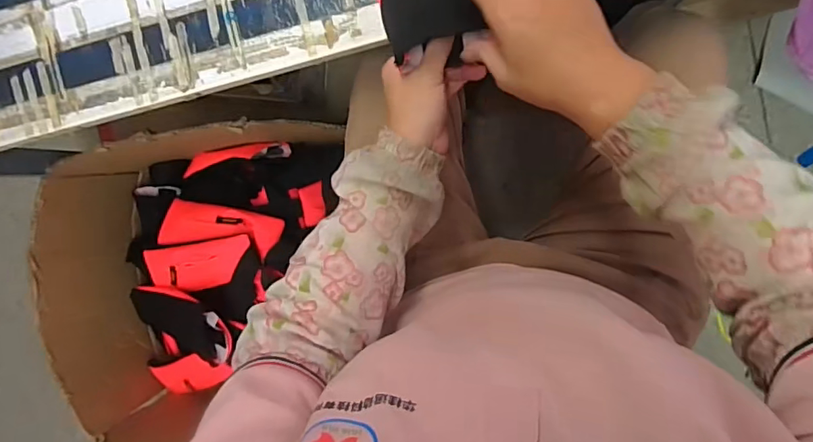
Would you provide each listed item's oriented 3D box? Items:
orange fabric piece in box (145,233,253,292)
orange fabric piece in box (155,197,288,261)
[{"bbox_3d":[-0.378,0.083,0.888,0.222,0.035,0.085,-9,94,9],"label":"orange fabric piece in box"},{"bbox_3d":[-0.342,0.015,0.906,0.234,0.029,0.089,8,96,8],"label":"orange fabric piece in box"}]

